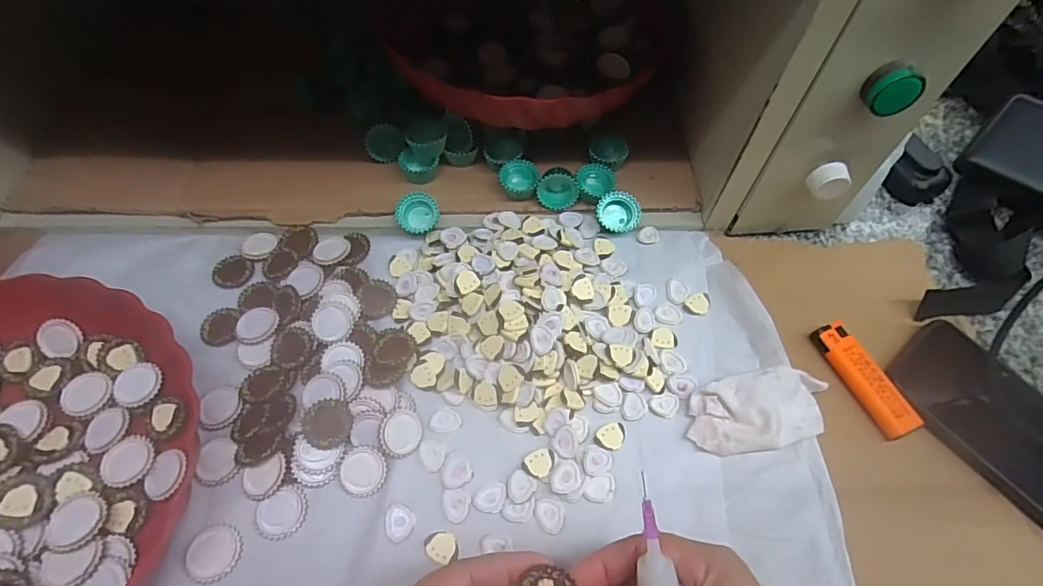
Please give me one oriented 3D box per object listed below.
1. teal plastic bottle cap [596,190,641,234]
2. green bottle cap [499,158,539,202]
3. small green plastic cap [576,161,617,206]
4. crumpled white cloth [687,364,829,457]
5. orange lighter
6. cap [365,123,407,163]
[{"bbox_3d":[0.076,-0.063,0.394,0.033,0.011,0.032,-6,88,8],"label":"teal plastic bottle cap"},{"bbox_3d":[-0.002,-0.092,0.405,0.030,0.014,0.031,1,59,-1],"label":"green bottle cap"},{"bbox_3d":[0.058,-0.089,0.405,0.030,0.016,0.028,1,59,-2],"label":"small green plastic cap"},{"bbox_3d":[0.150,0.074,0.314,0.089,0.016,0.046,-8,59,-6],"label":"crumpled white cloth"},{"bbox_3d":[0.229,0.056,0.334,0.024,0.011,0.079,-19,61,-13],"label":"orange lighter"},{"bbox_3d":[-0.111,-0.121,0.407,0.030,0.031,0.009,38,16,-13],"label":"cap"}]

